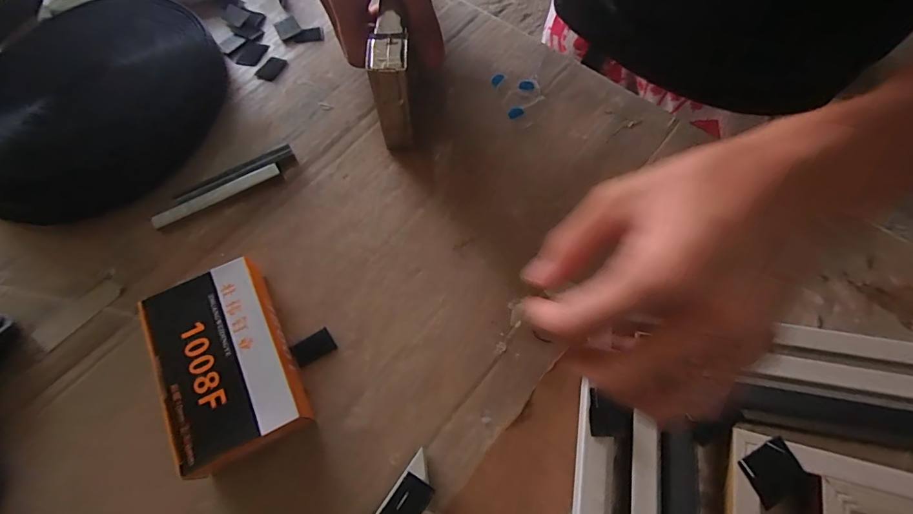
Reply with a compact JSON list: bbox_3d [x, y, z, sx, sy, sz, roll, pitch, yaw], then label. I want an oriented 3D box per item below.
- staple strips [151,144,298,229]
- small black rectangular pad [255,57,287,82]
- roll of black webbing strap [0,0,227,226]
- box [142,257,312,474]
[{"bbox_3d":[-0.165,-0.052,0.303,0.101,0.010,0.020,-31,70,-11],"label":"staple strips"},{"bbox_3d":[-0.152,-0.155,0.348,0.016,0.004,0.026,22,69,11],"label":"small black rectangular pad"},{"bbox_3d":[-0.300,-0.135,0.335,0.228,0.030,0.191,37,73,15],"label":"roll of black webbing strap"},{"bbox_3d":[-0.129,0.058,0.243,0.064,0.034,0.106,-27,69,-10],"label":"box"}]

